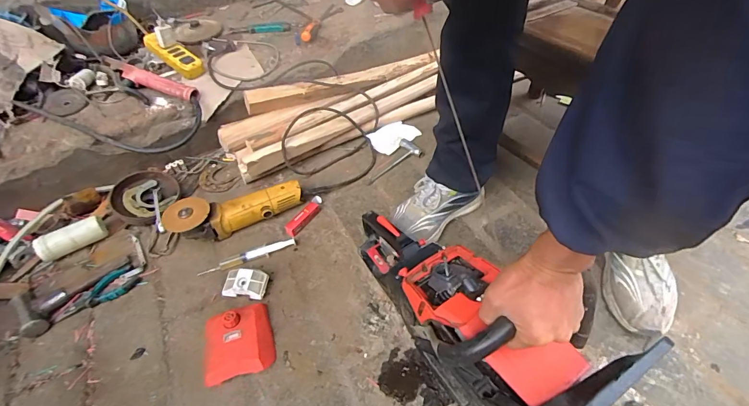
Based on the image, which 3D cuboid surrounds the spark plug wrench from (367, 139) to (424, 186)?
[{"bbox_3d":[0.055,-0.096,0.932,0.071,0.028,0.166,26,55,25],"label":"spark plug wrench"}]

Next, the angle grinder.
[{"bbox_3d":[-0.292,0.015,0.816,0.273,0.088,0.087,-19,49,-12],"label":"angle grinder"}]

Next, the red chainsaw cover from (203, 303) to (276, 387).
[{"bbox_3d":[-0.229,0.229,0.635,0.113,0.043,0.125,-13,48,-7],"label":"red chainsaw cover"}]

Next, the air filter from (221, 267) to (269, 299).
[{"bbox_3d":[-0.242,0.152,0.714,0.084,0.038,0.055,3,48,7],"label":"air filter"}]

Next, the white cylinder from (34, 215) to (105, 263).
[{"bbox_3d":[-0.651,0.073,0.812,0.128,0.052,0.041,-31,53,-22],"label":"white cylinder"}]

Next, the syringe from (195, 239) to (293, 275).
[{"bbox_3d":[-0.258,0.110,0.767,0.195,0.015,0.021,-17,49,-11],"label":"syringe"}]

